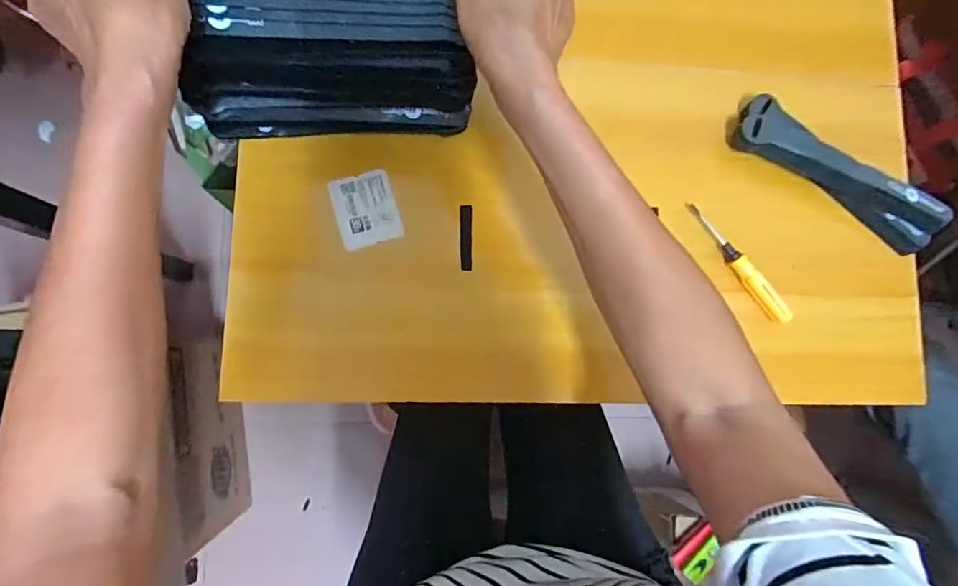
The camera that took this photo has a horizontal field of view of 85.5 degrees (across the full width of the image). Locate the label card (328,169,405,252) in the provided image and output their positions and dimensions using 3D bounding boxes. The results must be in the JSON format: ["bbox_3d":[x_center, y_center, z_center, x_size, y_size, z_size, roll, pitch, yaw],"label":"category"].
[{"bbox_3d":[-0.091,-0.068,0.420,0.048,0.004,0.059,-15,84,-12],"label":"label card"}]

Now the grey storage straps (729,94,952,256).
[{"bbox_3d":[0.320,-0.107,0.458,0.201,0.033,0.050,30,81,-4],"label":"grey storage straps"}]

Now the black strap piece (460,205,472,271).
[{"bbox_3d":[-0.010,-0.046,0.428,0.010,0.004,0.053,0,91,-7],"label":"black strap piece"}]

